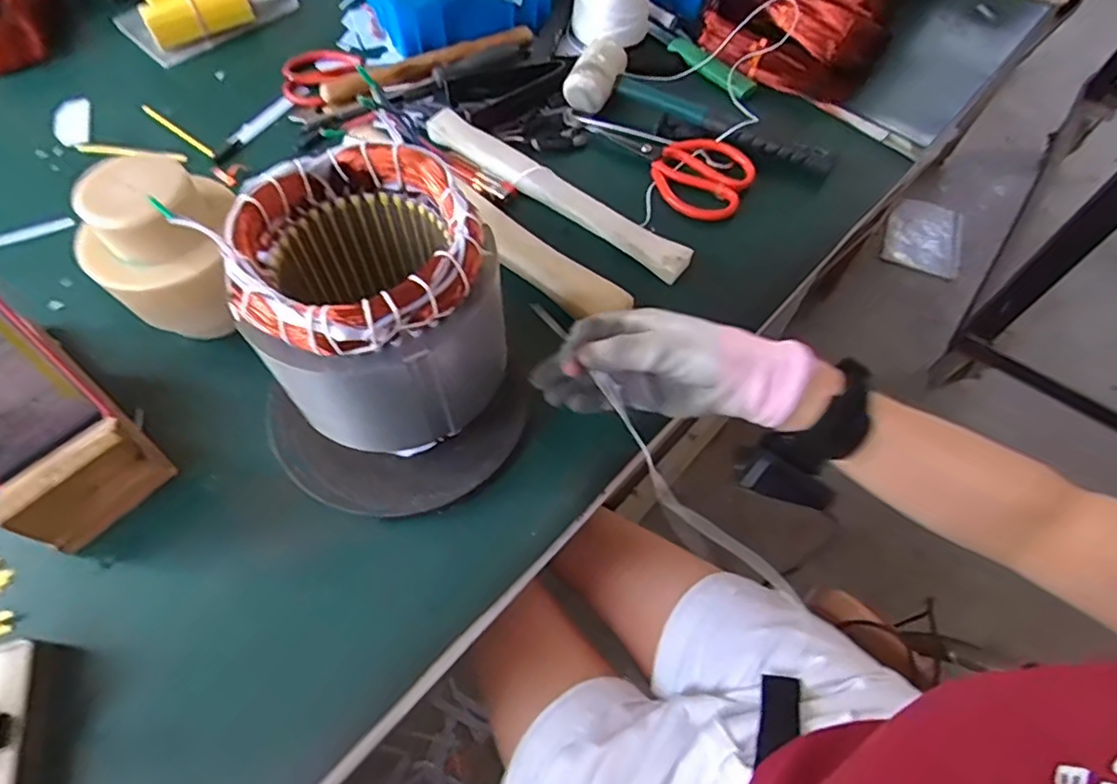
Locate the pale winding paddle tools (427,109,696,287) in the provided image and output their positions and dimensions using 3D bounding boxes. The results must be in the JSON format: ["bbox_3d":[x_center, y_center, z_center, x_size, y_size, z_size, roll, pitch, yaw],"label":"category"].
[{"bbox_3d":[-0.007,-0.199,0.576,0.304,0.014,0.039,36,66,18],"label":"pale winding paddle tools"}]

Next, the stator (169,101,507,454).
[{"bbox_3d":[-0.113,-0.060,0.381,0.143,0.139,0.145,-26,64,-15],"label":"stator"}]

